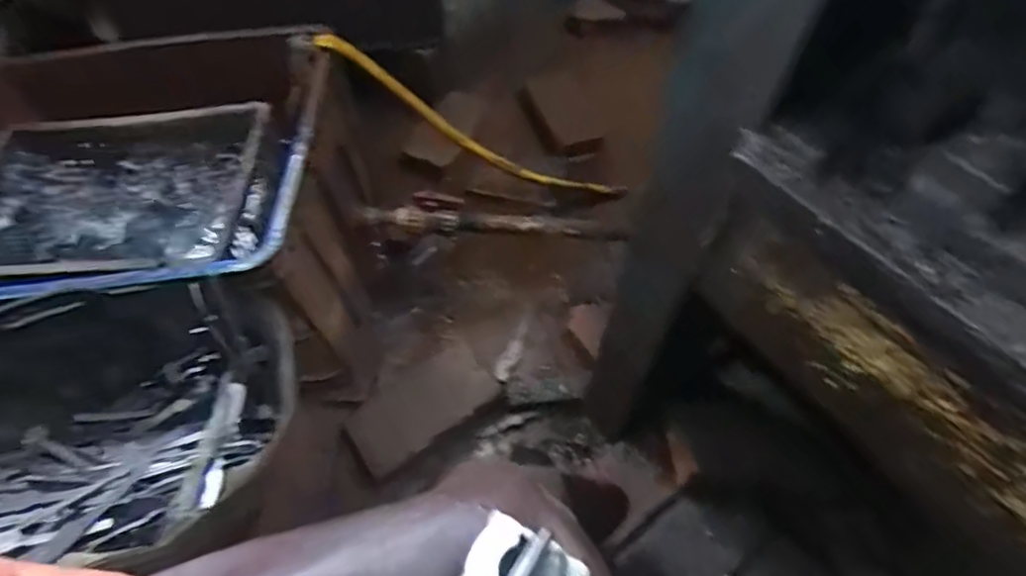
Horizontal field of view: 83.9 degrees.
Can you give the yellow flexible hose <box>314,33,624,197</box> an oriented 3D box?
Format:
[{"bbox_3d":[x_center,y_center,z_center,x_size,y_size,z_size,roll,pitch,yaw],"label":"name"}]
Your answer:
[{"bbox_3d":[-0.067,-0.305,1.131,0.666,0.129,0.053,20,47,-38],"label":"yellow flexible hose"}]

